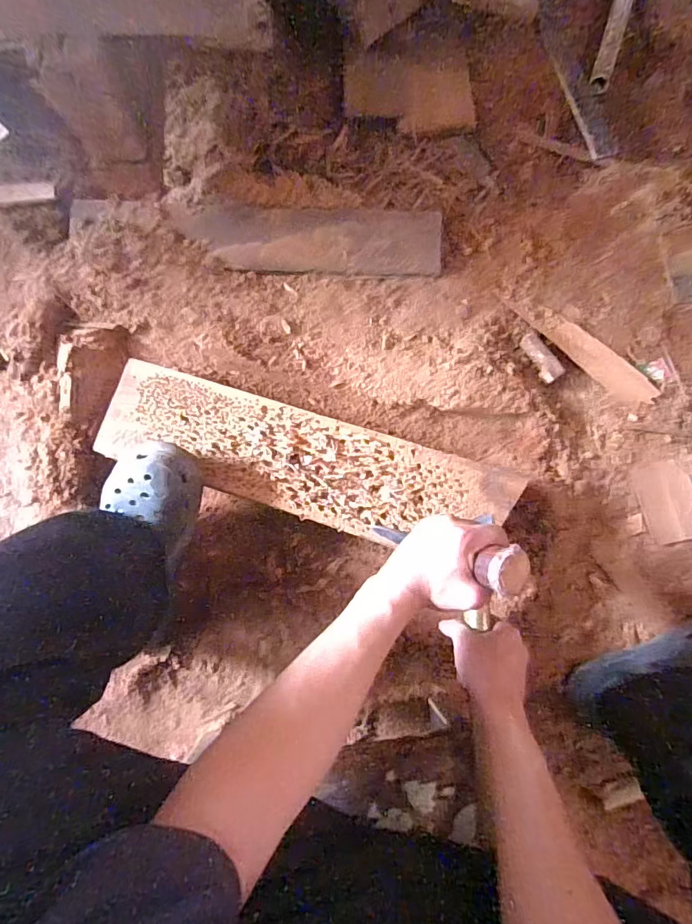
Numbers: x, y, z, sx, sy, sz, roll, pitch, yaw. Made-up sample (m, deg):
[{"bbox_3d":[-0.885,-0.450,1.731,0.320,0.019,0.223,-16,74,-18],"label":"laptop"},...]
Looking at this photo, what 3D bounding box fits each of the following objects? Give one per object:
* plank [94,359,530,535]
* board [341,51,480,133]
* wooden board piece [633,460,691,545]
[{"bbox_3d":[-0.046,0.000,0.588,0.483,0.012,0.120,15,83,2],"label":"plank"},{"bbox_3d":[0.090,-0.518,0.697,0.180,0.014,0.096,1,109,1],"label":"board"},{"bbox_3d":[0.425,0.051,0.649,0.072,0.006,0.107,-15,83,-5],"label":"wooden board piece"}]

